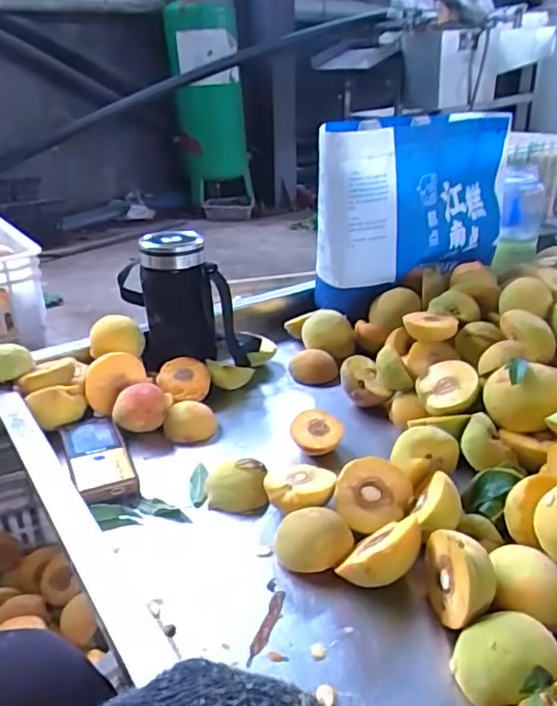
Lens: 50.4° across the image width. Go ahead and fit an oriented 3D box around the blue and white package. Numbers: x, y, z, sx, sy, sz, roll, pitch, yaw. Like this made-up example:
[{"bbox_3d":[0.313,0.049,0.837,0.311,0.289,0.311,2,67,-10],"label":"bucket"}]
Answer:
[{"bbox_3d":[0.200,-0.214,0.857,0.313,0.234,0.100,-21,30,-35],"label":"blue and white package"}]

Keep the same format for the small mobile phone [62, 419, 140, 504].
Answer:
[{"bbox_3d":[-0.176,0.104,0.578,0.055,0.018,0.121,-14,27,-24],"label":"small mobile phone"}]

